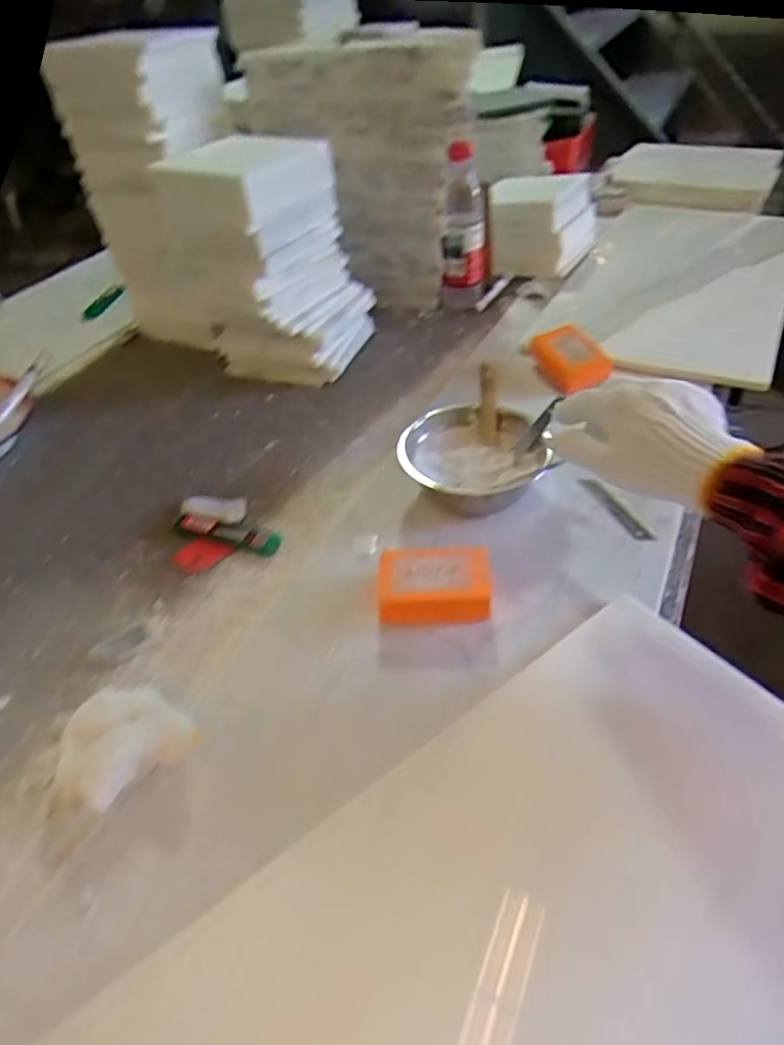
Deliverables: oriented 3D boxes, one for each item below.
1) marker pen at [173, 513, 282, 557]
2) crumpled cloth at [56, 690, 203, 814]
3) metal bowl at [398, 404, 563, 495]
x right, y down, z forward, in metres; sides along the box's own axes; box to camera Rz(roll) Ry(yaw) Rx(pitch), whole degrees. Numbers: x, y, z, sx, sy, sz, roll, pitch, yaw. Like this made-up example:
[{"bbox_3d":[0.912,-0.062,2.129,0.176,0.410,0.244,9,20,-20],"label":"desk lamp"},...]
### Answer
[{"bbox_3d":[-0.166,0.010,0.630,0.120,0.013,0.024,12,45,20],"label":"marker pen"},{"bbox_3d":[-0.195,0.156,0.457,0.103,0.030,0.082,28,52,32],"label":"crumpled cloth"},{"bbox_3d":[0.082,-0.062,0.641,0.144,0.052,0.129,-8,42,-2],"label":"metal bowl"}]

